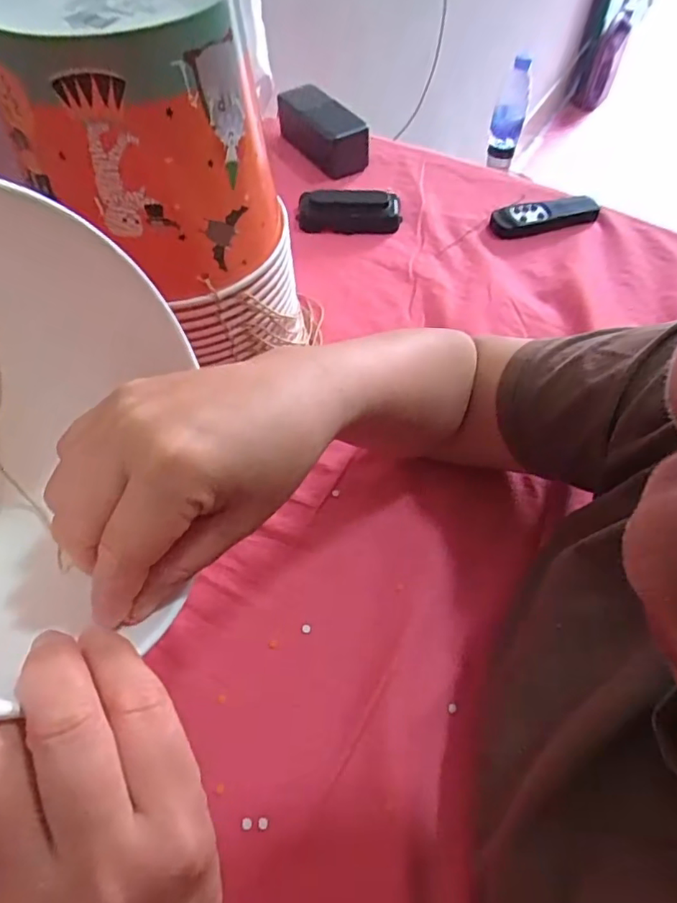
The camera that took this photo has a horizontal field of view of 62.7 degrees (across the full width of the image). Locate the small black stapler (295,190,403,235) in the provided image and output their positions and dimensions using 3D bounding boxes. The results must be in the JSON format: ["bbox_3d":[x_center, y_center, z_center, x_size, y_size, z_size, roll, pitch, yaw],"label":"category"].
[{"bbox_3d":[0.010,-0.254,0.581,0.107,0.025,0.039,1,56,2],"label":"small black stapler"}]

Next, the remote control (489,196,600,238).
[{"bbox_3d":[0.219,-0.249,0.585,0.118,0.016,0.033,-13,57,-8],"label":"remote control"}]

